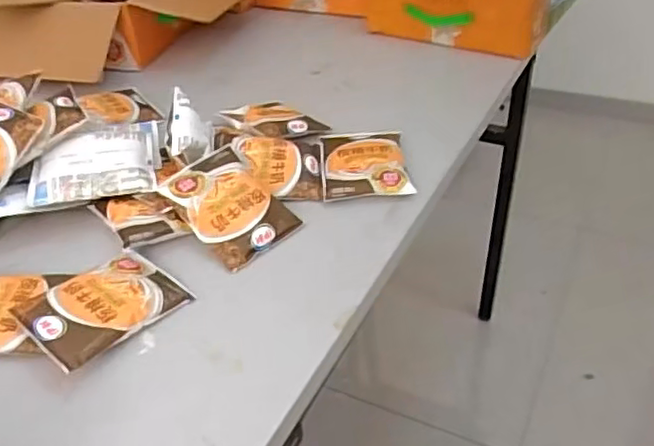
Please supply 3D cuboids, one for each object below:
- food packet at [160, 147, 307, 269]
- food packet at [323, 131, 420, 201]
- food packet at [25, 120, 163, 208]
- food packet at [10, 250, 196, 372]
[{"bbox_3d":[-0.100,-0.024,0.663,0.098,0.019,0.131,-36,70,-28],"label":"food packet"},{"bbox_3d":[0.044,-0.070,0.742,0.099,0.022,0.128,-6,38,-2],"label":"food packet"},{"bbox_3d":[-0.260,-0.081,0.718,0.129,0.040,0.148,-9,38,-6],"label":"food packet"},{"bbox_3d":[-0.202,0.075,0.575,0.093,0.032,0.129,25,47,32],"label":"food packet"}]

